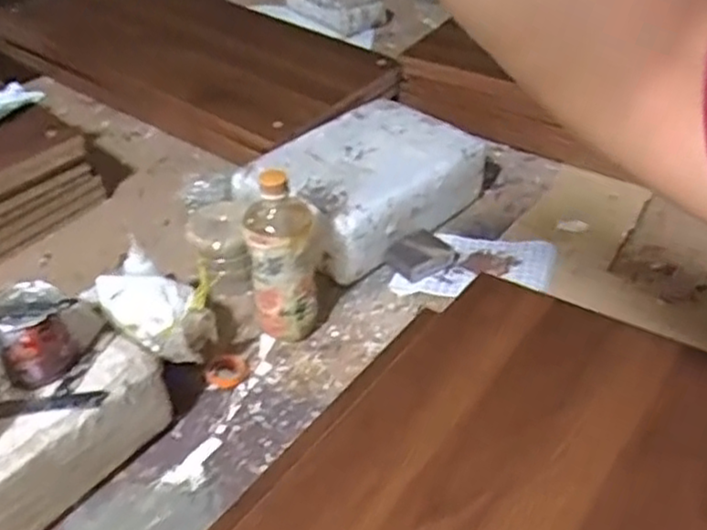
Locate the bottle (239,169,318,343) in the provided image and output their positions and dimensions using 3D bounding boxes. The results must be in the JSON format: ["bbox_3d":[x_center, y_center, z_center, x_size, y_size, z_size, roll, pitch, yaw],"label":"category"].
[{"bbox_3d":[-0.077,-0.006,0.749,0.071,0.203,0.071,-3,40,-2],"label":"bottle"}]

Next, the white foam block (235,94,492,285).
[{"bbox_3d":[0.015,-0.114,0.937,0.209,0.087,0.282,29,49,31],"label":"white foam block"}]

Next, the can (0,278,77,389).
[{"bbox_3d":[-0.287,0.062,0.621,0.066,0.079,0.067,-25,46,-25],"label":"can"}]

